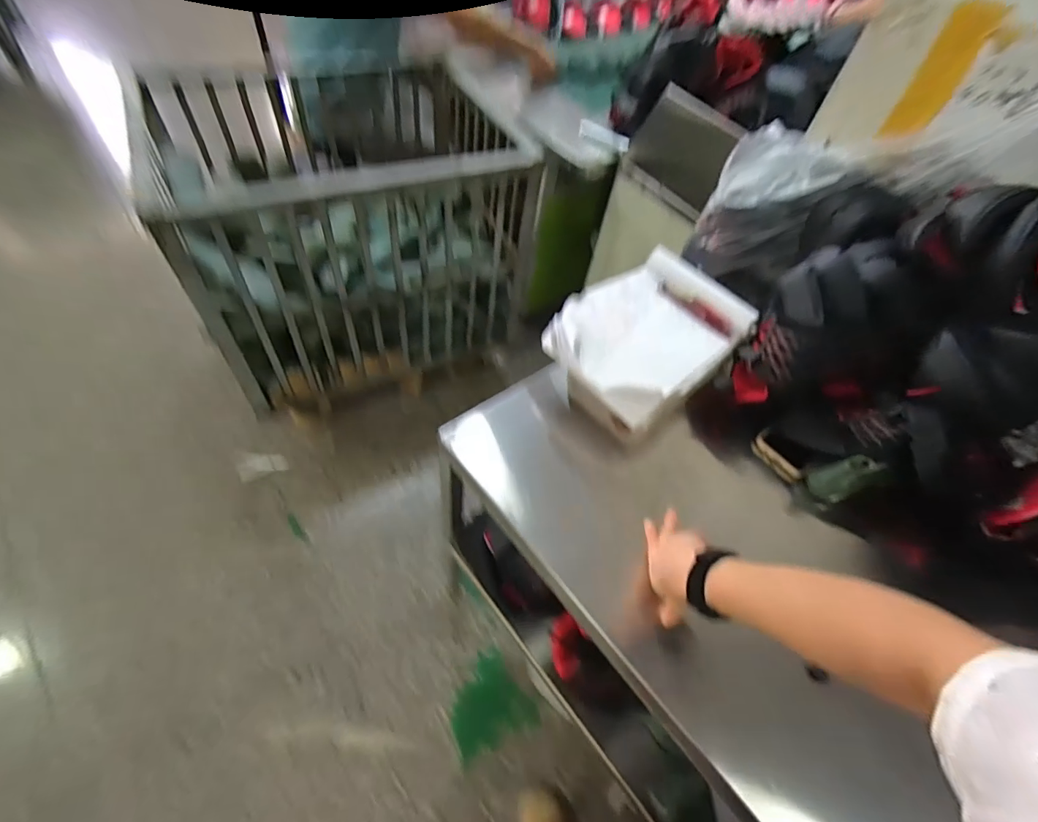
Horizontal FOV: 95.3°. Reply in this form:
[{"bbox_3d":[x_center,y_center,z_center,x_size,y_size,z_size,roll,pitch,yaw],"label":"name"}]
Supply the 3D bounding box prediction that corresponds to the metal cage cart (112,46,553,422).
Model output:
[{"bbox_3d":[-0.467,-0.529,1.365,0.817,0.628,0.705,-20,59,-21],"label":"metal cage cart"}]

